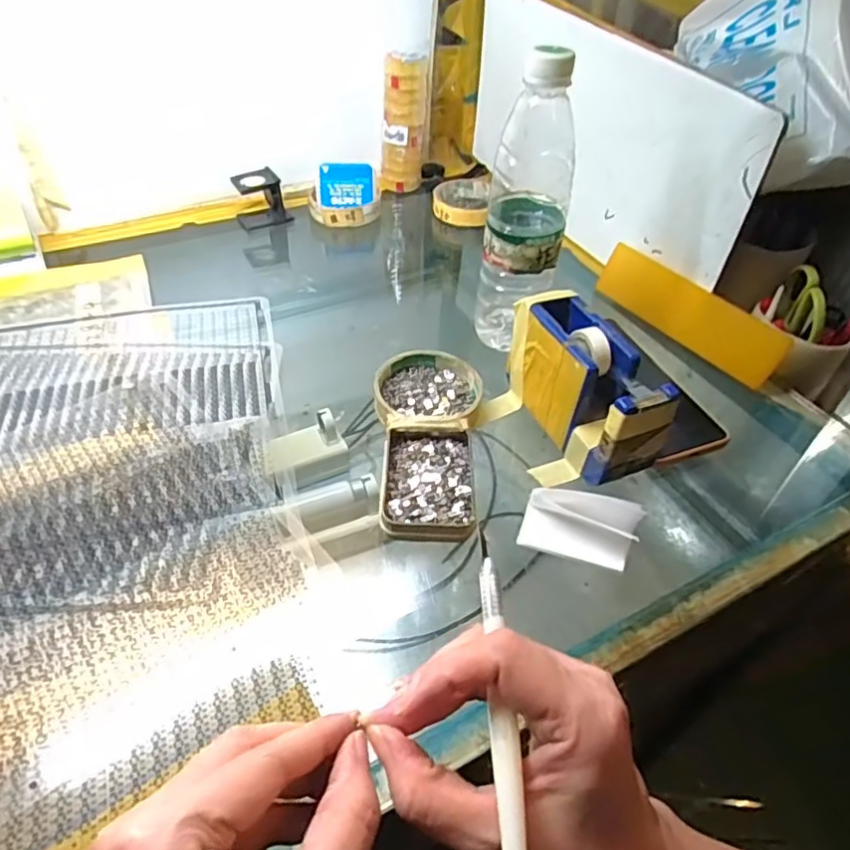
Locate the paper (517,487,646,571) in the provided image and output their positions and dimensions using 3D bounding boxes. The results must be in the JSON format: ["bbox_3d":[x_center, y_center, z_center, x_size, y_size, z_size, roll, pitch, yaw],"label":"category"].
[{"bbox_3d":[0.098,0.064,0.387,0.068,0.025,0.037,16,46,12],"label":"paper"}]

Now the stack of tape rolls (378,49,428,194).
[{"bbox_3d":[-0.024,-0.363,0.730,0.052,0.146,0.056,3,45,-1],"label":"stack of tape rolls"}]

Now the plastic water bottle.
[{"bbox_3d":[0.080,-0.167,0.478,0.059,0.219,0.069,10,45,6],"label":"plastic water bottle"}]

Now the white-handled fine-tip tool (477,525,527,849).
[{"bbox_3d":[0.028,0.107,0.214,0.008,0.005,0.151,0,57,-4],"label":"white-handled fine-tip tool"}]

